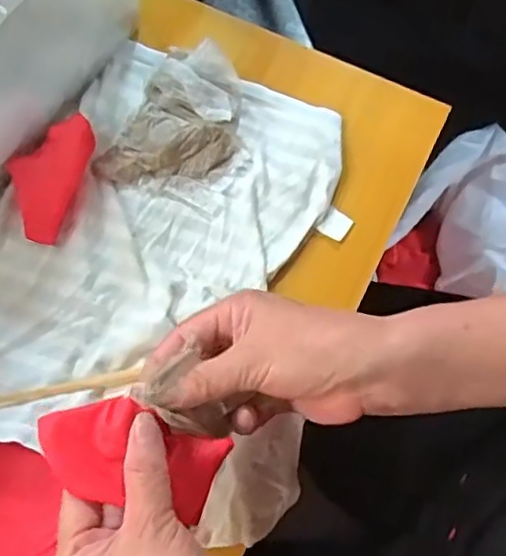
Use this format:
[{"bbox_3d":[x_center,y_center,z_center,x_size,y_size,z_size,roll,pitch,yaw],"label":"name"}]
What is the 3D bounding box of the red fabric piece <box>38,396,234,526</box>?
[{"bbox_3d":[-0.061,0.090,0.322,0.093,0.019,0.048,19,71,-15],"label":"red fabric piece"}]

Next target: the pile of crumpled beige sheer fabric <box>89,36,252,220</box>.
[{"bbox_3d":[-0.045,-0.109,0.448,0.089,0.025,0.118,29,74,8],"label":"pile of crumpled beige sheer fabric"}]

